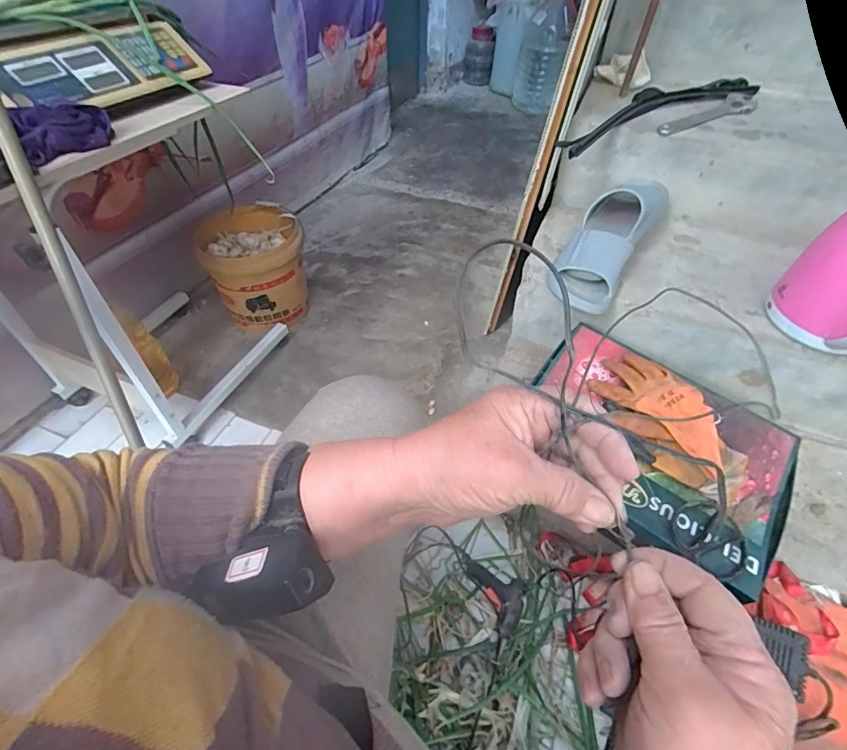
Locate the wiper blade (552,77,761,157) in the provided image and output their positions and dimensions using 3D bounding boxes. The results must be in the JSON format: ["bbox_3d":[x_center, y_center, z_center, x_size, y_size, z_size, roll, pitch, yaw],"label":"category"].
[{"bbox_3d":[0.419,-0.477,0.800,0.445,0.027,0.086,-22,53,-19],"label":"wiper blade"}]

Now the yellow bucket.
[{"bbox_3d":[-0.436,-0.283,1.210,0.236,0.253,0.242,-1,52,2],"label":"yellow bucket"}]

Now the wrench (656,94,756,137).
[{"bbox_3d":[0.510,-0.462,0.796,0.223,0.013,0.054,-22,53,-19],"label":"wrench"}]

